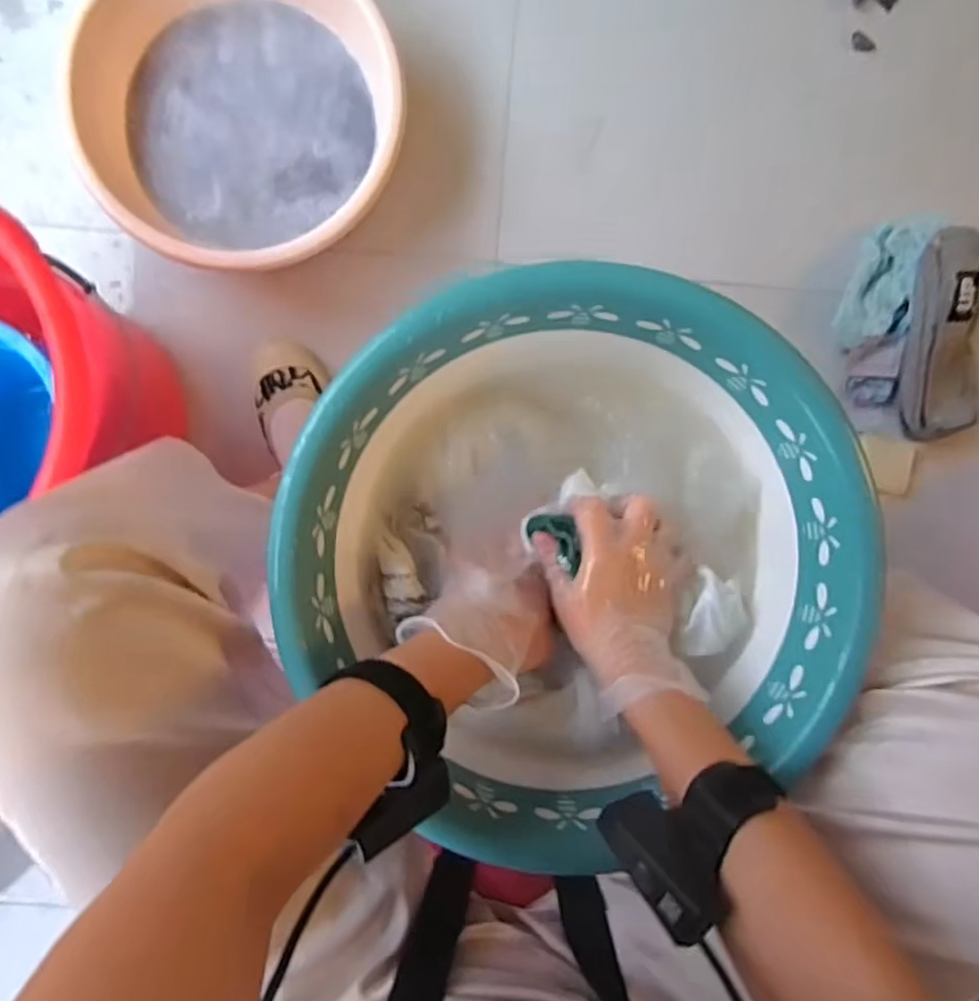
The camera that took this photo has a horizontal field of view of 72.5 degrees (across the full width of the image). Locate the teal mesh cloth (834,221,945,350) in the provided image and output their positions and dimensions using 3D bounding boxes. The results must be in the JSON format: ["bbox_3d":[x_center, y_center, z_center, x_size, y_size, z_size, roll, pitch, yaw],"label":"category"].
[{"bbox_3d":[0.442,-0.243,0.755,0.069,0.048,0.141,12,93,-2],"label":"teal mesh cloth"}]

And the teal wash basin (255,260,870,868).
[{"bbox_3d":[0.054,0.033,0.455,0.356,0.110,0.338,0,93,-1],"label":"teal wash basin"}]

